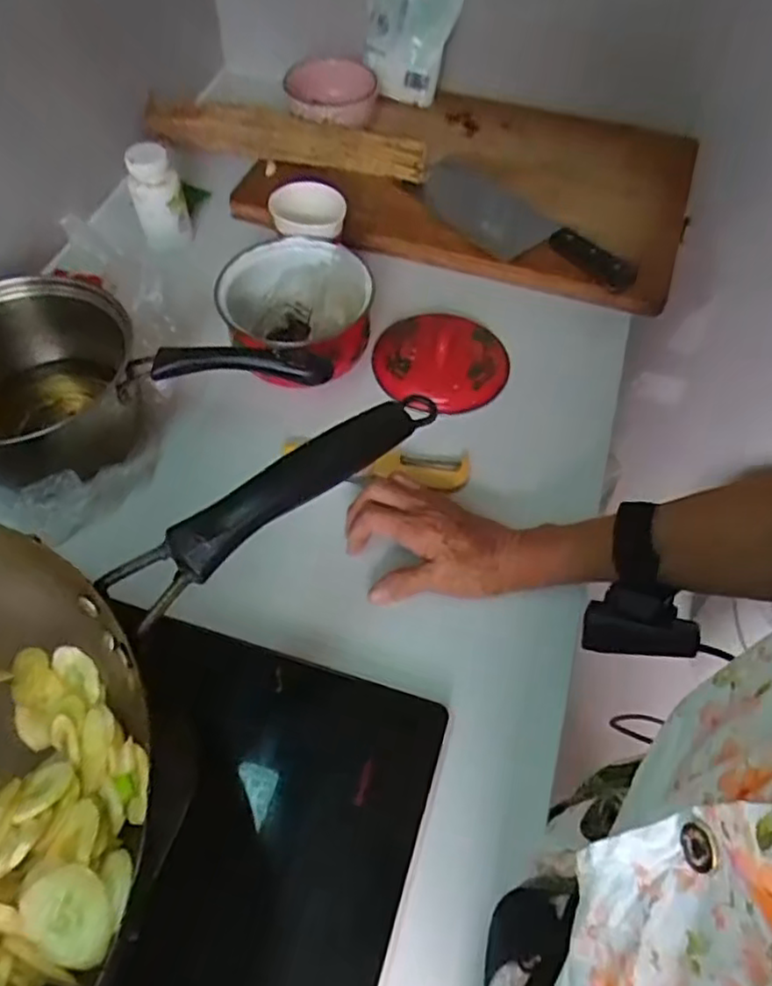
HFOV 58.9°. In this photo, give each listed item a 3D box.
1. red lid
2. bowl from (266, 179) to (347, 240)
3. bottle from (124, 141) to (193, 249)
[{"bbox_3d":[0.052,-0.128,0.643,0.124,0.030,0.100,0,57,-1],"label":"red lid"},{"bbox_3d":[-0.077,-0.274,0.677,0.071,0.040,0.087,-4,57,-3],"label":"bowl"},{"bbox_3d":[-0.233,-0.302,0.698,0.051,0.092,0.042,-16,59,-11],"label":"bottle"}]

